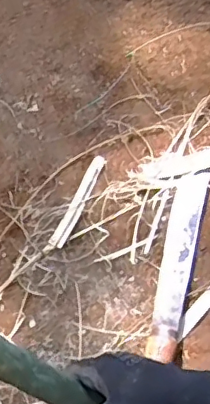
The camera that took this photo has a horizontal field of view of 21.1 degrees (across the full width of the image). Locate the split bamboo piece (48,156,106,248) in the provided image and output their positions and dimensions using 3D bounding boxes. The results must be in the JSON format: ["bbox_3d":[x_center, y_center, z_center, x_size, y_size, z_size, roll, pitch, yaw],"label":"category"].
[{"bbox_3d":[-0.037,-0.002,0.776,0.023,0.009,0.140,23,67,11],"label":"split bamboo piece"}]

